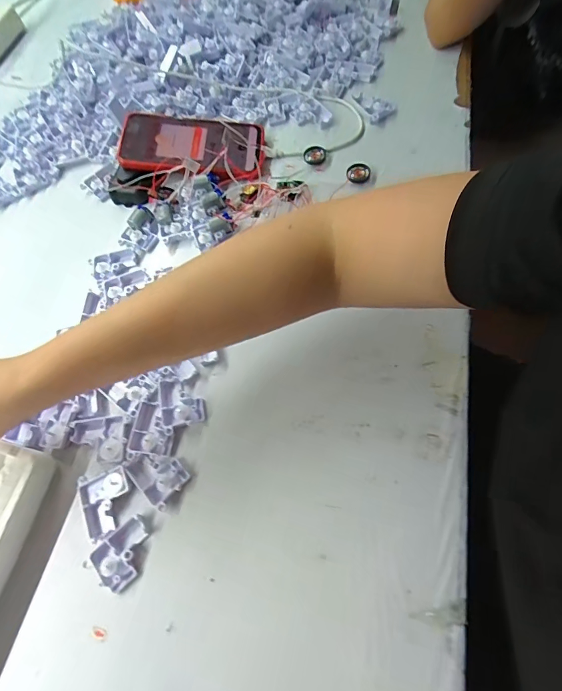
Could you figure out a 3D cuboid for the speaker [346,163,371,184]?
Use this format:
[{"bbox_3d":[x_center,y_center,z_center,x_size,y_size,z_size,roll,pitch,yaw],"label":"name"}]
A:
[{"bbox_3d":[0.086,-0.191,0.441,0.024,0.007,0.026,-1,65,2],"label":"speaker"}]

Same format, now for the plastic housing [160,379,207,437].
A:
[{"bbox_3d":[-0.089,0.049,0.351,0.036,0.010,0.050,-14,65,-4],"label":"plastic housing"}]

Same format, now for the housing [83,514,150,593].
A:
[{"bbox_3d":[-0.122,0.162,0.309,0.036,0.010,0.049,39,73,18],"label":"housing"}]

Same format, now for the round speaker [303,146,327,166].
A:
[{"bbox_3d":[0.039,-0.222,0.458,0.026,0.004,0.024,-1,65,2],"label":"round speaker"}]

